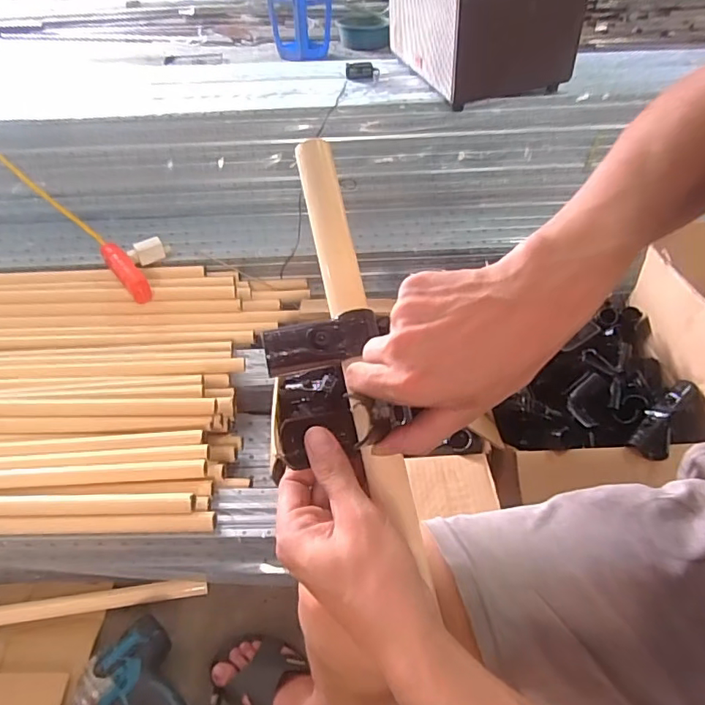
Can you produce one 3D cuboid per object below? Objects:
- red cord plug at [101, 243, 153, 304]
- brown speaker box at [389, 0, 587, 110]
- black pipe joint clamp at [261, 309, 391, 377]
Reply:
[{"bbox_3d":[-0.478,-0.175,1.099,0.035,0.050,0.177,-33,64,-29],"label":"red cord plug"},{"bbox_3d":[0.266,-0.766,1.196,0.278,0.230,0.406,-15,43,-16],"label":"brown speaker box"},{"bbox_3d":[-0.018,-0.008,0.360,0.085,0.024,0.029,-9,42,-9],"label":"black pipe joint clamp"}]

